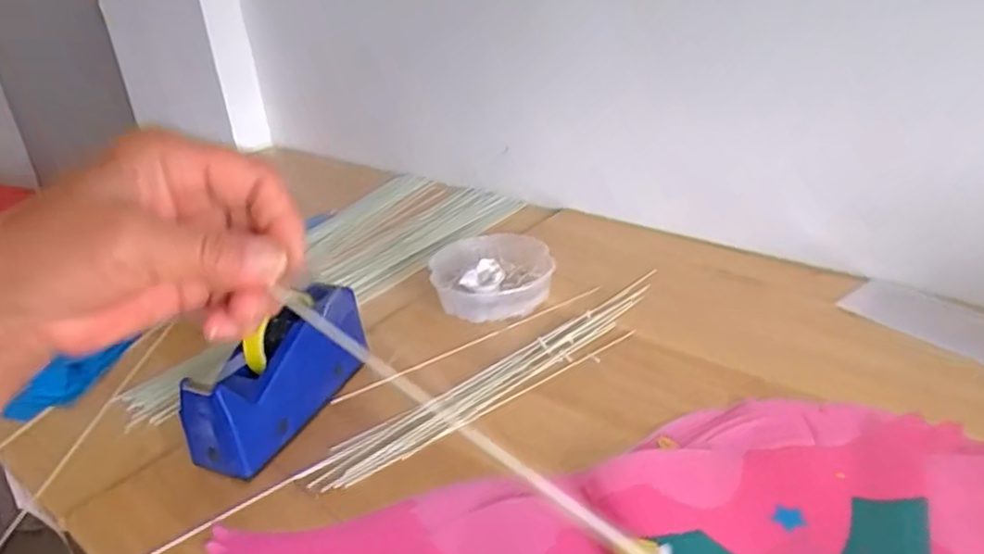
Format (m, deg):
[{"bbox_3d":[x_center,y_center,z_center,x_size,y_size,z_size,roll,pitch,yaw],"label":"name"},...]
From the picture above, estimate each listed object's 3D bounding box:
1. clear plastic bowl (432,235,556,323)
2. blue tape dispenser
[{"bbox_3d":[0.000,-0.001,0.871,0.147,0.052,0.137,-5,29,3],"label":"clear plastic bowl"},{"bbox_3d":[-0.210,0.095,0.689,0.068,0.109,0.203,8,32,24],"label":"blue tape dispenser"}]

